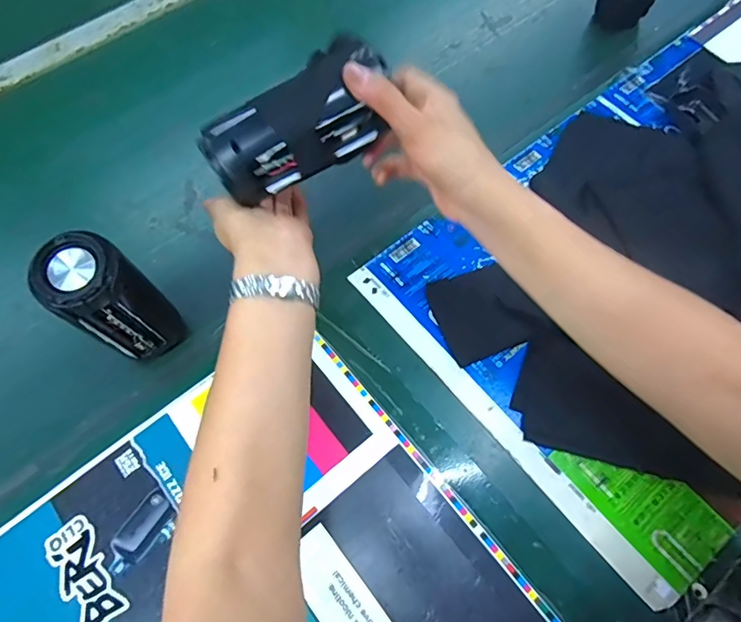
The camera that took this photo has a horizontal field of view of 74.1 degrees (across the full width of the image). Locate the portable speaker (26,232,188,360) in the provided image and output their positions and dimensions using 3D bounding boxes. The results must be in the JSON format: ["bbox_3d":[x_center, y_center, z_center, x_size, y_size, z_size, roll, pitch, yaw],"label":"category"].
[{"bbox_3d":[-0.207,-0.006,0.404,0.050,0.136,0.059,39,73,18],"label":"portable speaker"}]

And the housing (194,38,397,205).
[{"bbox_3d":[-0.052,-0.134,0.351,0.135,0.054,0.058,-33,68,-12],"label":"housing"}]

